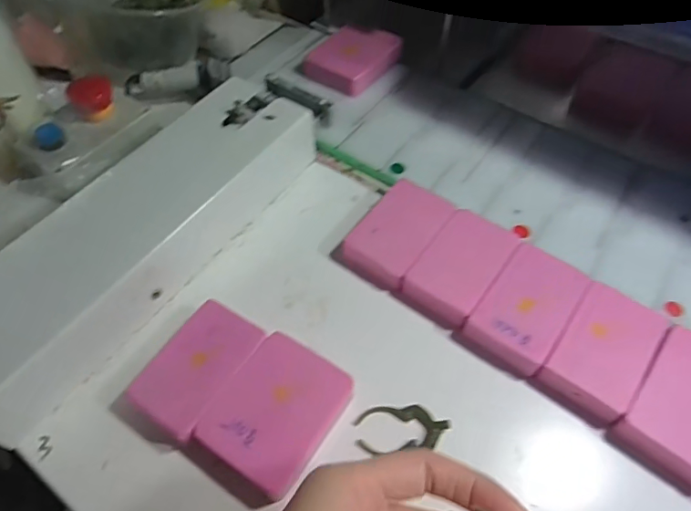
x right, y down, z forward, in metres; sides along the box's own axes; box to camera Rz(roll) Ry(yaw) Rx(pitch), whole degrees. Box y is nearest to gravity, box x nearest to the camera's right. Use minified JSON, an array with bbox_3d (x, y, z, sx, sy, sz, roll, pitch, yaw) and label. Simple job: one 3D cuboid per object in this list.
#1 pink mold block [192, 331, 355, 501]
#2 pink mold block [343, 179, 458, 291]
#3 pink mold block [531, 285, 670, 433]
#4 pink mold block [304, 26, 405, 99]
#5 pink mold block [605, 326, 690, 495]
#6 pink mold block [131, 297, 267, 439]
[{"bbox_3d":[-0.034,0.081,0.261,0.057,0.019,0.069,27,61,18],"label":"pink mold block"},{"bbox_3d":[0.033,-0.014,0.322,0.044,0.014,0.074,30,62,20],"label":"pink mold block"},{"bbox_3d":[0.139,0.052,0.274,0.044,0.013,0.071,33,63,21],"label":"pink mold block"},{"bbox_3d":[0.007,-0.163,0.419,0.055,0.017,0.076,29,62,19],"label":"pink mold block"},{"bbox_3d":[0.174,0.076,0.258,0.046,0.016,0.075,35,64,22],"label":"pink mold block"},{"bbox_3d":[-0.078,0.061,0.274,0.041,0.020,0.067,27,61,18],"label":"pink mold block"}]

